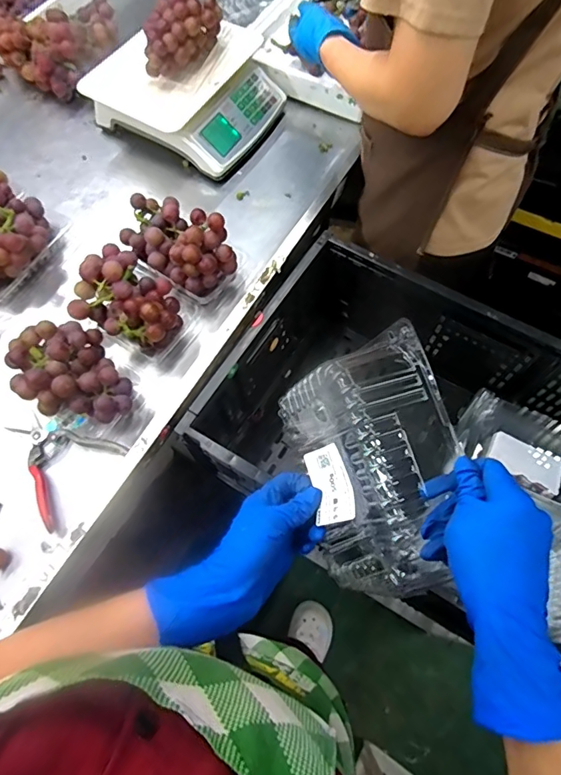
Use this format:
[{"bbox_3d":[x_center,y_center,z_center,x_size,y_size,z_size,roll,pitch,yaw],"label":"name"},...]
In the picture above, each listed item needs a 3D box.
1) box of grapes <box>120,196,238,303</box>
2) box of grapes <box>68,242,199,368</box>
[{"bbox_3d":[-0.151,-0.212,0.681,0.175,0.087,0.094,31,70,14],"label":"box of grapes"},{"bbox_3d":[-0.206,-0.124,0.648,0.156,0.090,0.120,23,68,11],"label":"box of grapes"}]

